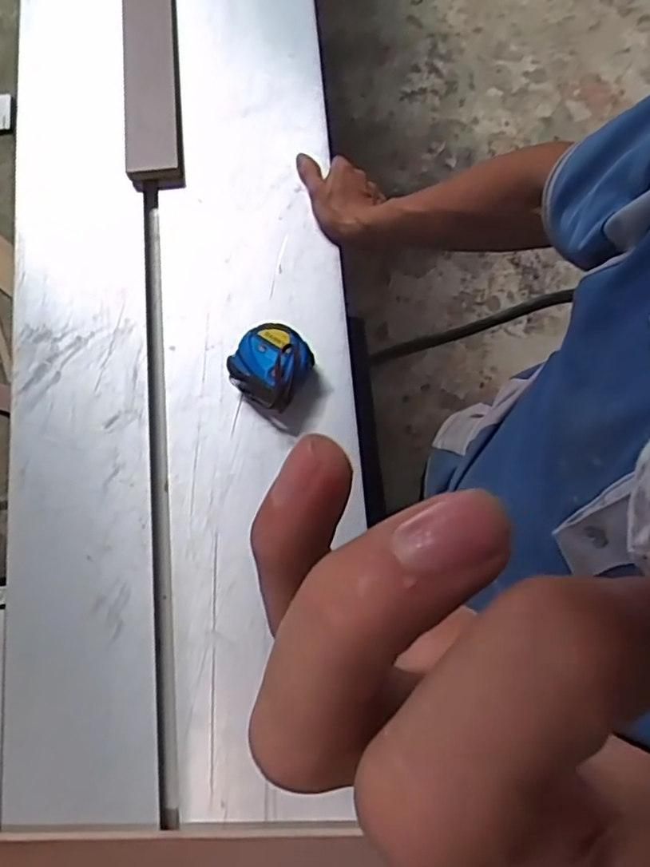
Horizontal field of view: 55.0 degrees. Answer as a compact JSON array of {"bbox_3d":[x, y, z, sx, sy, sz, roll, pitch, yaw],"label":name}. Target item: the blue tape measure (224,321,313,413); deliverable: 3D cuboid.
[{"bbox_3d":[-0.058,-0.073,0.664,0.076,0.049,0.085,32,80,7],"label":"blue tape measure"}]

